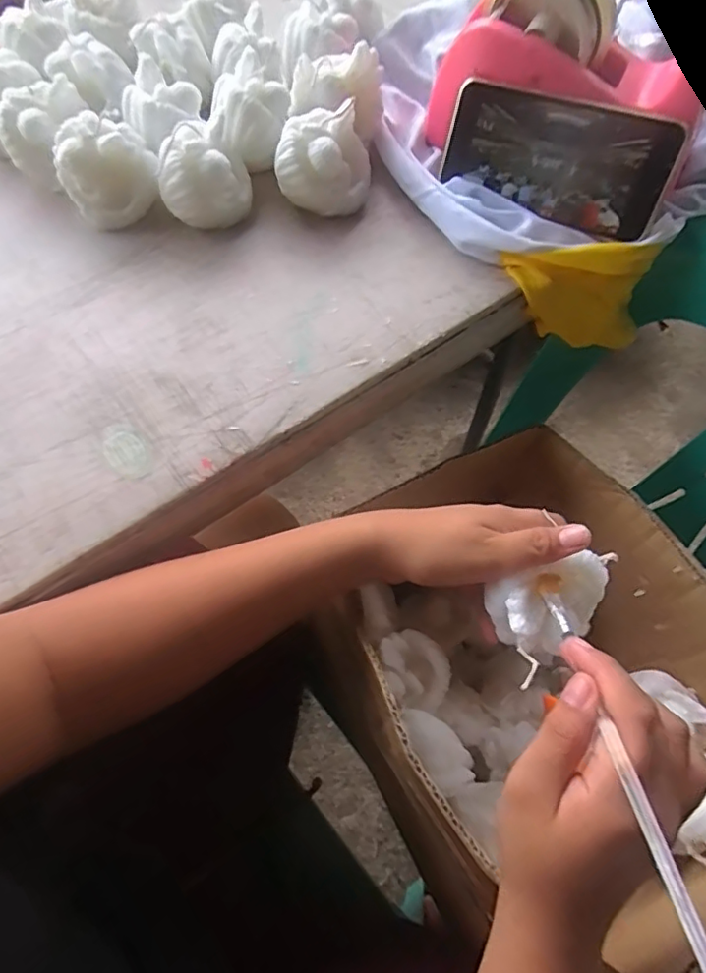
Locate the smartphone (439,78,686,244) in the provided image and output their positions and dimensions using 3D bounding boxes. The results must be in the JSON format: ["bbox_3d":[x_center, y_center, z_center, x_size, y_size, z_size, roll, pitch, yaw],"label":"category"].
[{"bbox_3d":[0.142,-0.234,0.401,0.156,0.076,0.008,23,32,13],"label":"smartphone"}]

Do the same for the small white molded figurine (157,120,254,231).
[{"bbox_3d":[-0.106,-0.224,0.401,0.058,0.057,0.052,-1,64,-2],"label":"small white molded figurine"}]

